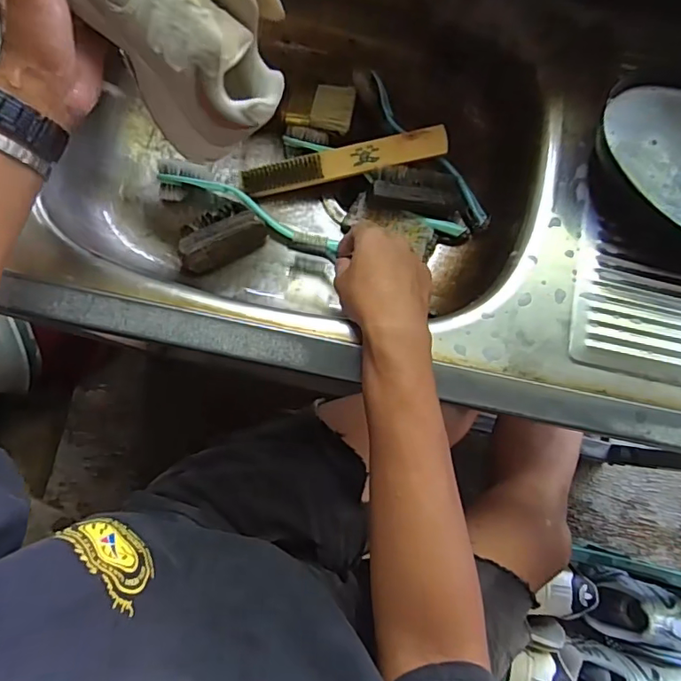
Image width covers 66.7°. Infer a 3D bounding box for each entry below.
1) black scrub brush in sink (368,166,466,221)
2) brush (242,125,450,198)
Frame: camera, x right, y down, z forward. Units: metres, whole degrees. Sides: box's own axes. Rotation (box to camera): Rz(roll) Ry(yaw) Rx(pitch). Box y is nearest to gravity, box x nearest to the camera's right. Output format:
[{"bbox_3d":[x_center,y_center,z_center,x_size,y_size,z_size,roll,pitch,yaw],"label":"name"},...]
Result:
[{"bbox_3d":[0.086,-0.163,0.570,0.114,0.037,0.045,7,81,-17],"label":"black scrub brush in sink"},{"bbox_3d":[0.003,-0.196,0.567,0.223,0.017,0.033,-10,83,9],"label":"brush"}]

